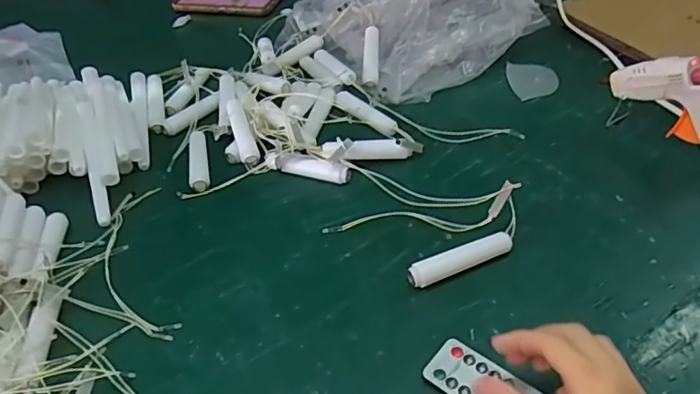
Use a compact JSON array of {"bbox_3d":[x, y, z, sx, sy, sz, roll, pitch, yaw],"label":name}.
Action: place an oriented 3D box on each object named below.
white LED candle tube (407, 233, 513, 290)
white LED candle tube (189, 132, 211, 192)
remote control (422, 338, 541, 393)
[{"bbox_3d":[0.089,0.050,0.448,0.090,0.019,0.017,-20,44,-14],"label":"white LED candle tube"},{"bbox_3d":[-0.160,-0.039,0.589,0.019,0.016,0.094,-14,43,-7],"label":"white LED candle tube"},{"bbox_3d":[0.089,0.126,0.371,0.038,0.010,0.081,-37,50,-28],"label":"remote control"}]

